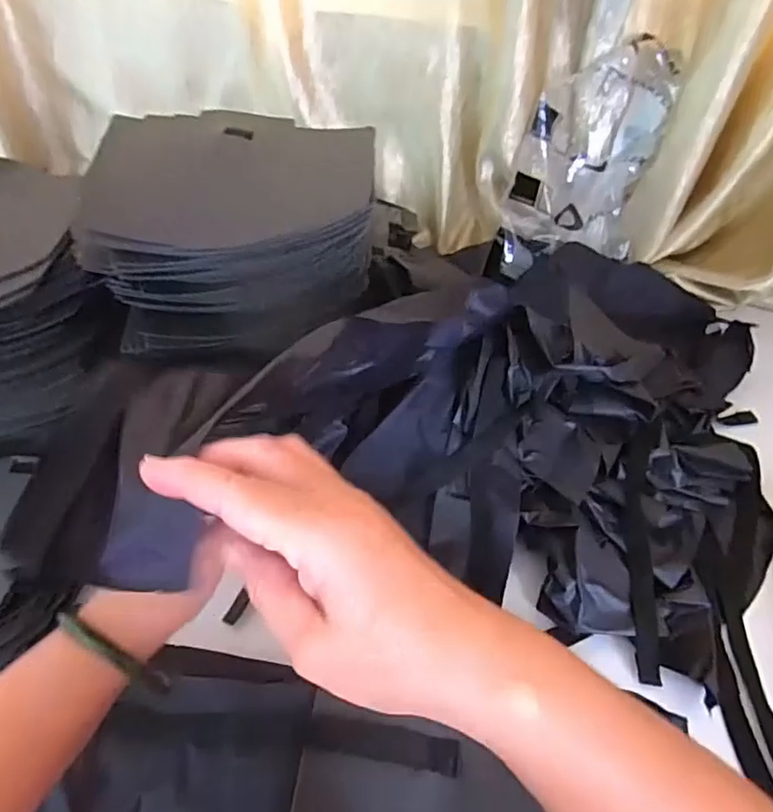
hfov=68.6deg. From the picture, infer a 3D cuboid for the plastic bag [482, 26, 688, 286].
[{"bbox_3d":[0.284,-0.347,0.814,0.216,0.262,0.123,-2,45,-7],"label":"plastic bag"}]

